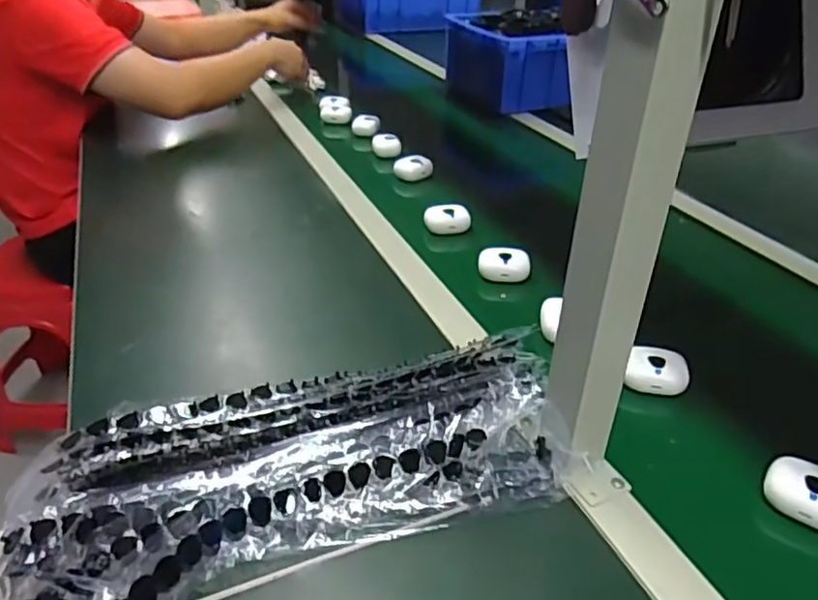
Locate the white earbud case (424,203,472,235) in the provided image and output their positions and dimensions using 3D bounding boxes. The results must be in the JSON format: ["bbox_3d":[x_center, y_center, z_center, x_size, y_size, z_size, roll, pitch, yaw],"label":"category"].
[{"bbox_3d":[0.052,-0.108,0.833,0.060,0.029,0.038,-2,33,-3],"label":"white earbud case"}]

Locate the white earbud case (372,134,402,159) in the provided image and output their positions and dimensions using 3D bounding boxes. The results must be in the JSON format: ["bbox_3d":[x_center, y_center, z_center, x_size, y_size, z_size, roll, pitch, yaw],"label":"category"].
[{"bbox_3d":[-0.038,-0.266,1.080,0.049,0.029,0.049,-2,33,-3],"label":"white earbud case"}]

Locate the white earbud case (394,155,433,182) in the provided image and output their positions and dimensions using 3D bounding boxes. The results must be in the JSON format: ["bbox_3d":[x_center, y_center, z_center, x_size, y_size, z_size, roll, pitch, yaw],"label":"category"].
[{"bbox_3d":[0.007,-0.209,0.990,0.061,0.030,0.035,1,33,1],"label":"white earbud case"}]

